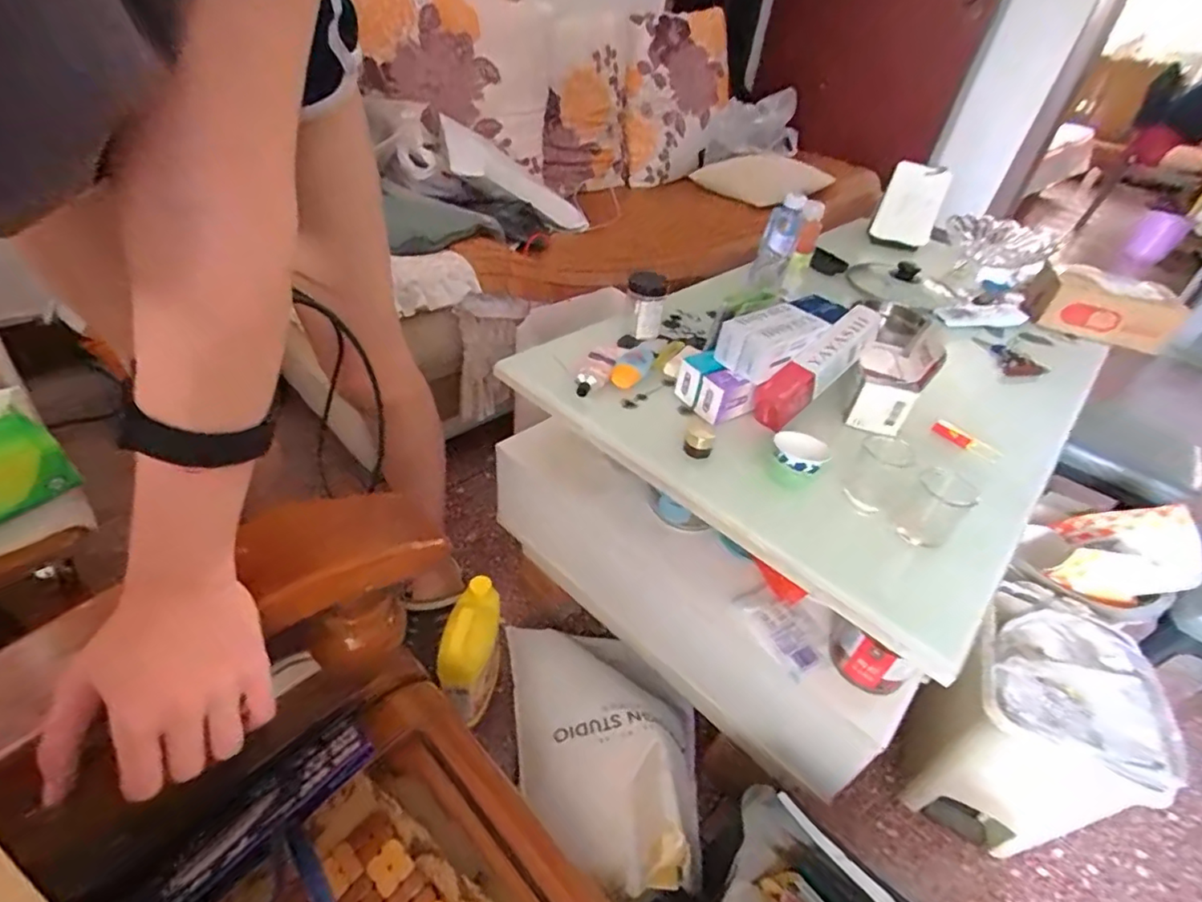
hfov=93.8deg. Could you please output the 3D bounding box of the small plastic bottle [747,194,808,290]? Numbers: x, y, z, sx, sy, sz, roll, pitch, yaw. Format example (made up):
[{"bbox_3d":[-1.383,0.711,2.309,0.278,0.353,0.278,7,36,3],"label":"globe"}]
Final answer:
[{"bbox_3d":[0.287,-0.339,0.912,0.056,0.157,0.063,17,42,11],"label":"small plastic bottle"}]

